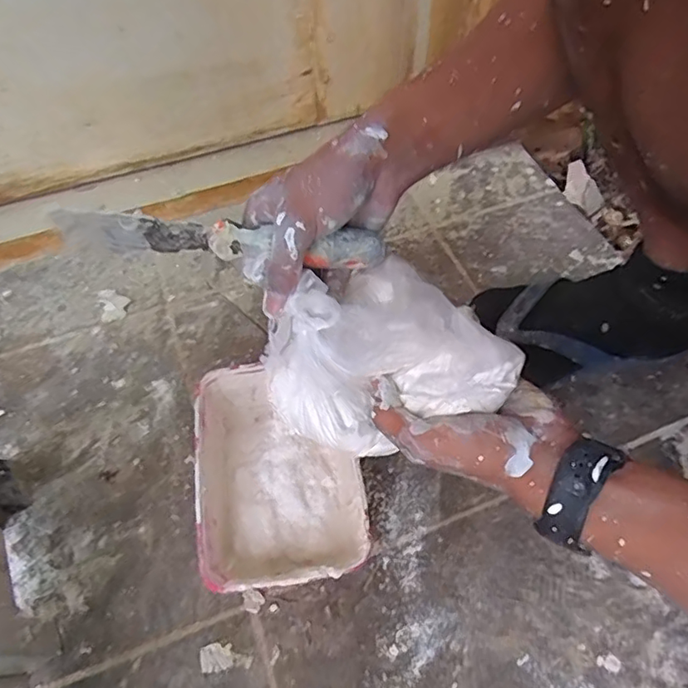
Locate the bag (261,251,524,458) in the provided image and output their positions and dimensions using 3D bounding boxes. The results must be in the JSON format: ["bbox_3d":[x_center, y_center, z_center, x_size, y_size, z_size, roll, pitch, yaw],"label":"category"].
[{"bbox_3d":[0.021,0.010,0.348,0.116,0.075,0.121,-32,61,-20],"label":"bag"}]

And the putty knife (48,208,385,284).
[{"bbox_3d":[-0.077,-0.068,0.359,0.203,0.041,0.016,4,55,-2],"label":"putty knife"}]

